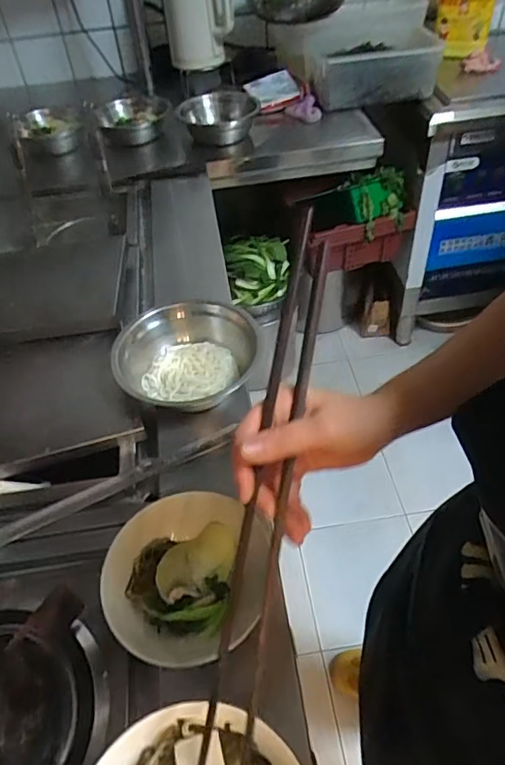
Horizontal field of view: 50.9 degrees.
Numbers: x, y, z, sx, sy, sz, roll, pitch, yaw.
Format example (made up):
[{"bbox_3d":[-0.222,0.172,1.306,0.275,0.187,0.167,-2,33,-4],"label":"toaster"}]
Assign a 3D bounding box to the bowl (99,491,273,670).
[{"bbox_3d":[-0.061,0.186,0.505,0.147,0.057,0.156,-2,47,3],"label":"bowl"}]

